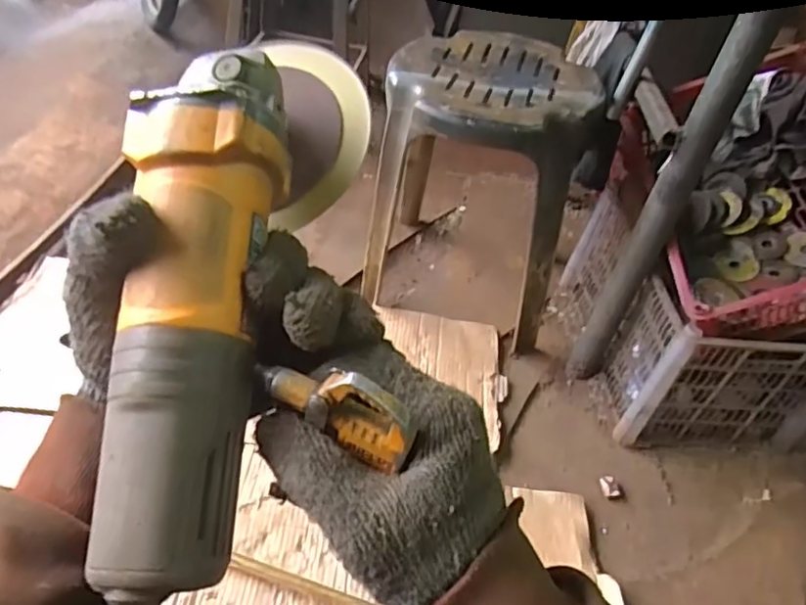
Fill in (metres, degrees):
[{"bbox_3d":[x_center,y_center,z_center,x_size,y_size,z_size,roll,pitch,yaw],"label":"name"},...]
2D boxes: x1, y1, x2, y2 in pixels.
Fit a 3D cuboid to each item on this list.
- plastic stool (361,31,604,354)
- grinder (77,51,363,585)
[{"bbox_3d":[0.124,-0.188,1.010,0.341,0.404,0.266,19,42,5],"label":"plastic stool"},{"bbox_3d":[-0.085,-0.023,0.287,0.089,0.079,0.282,9,64,2],"label":"grinder"}]

